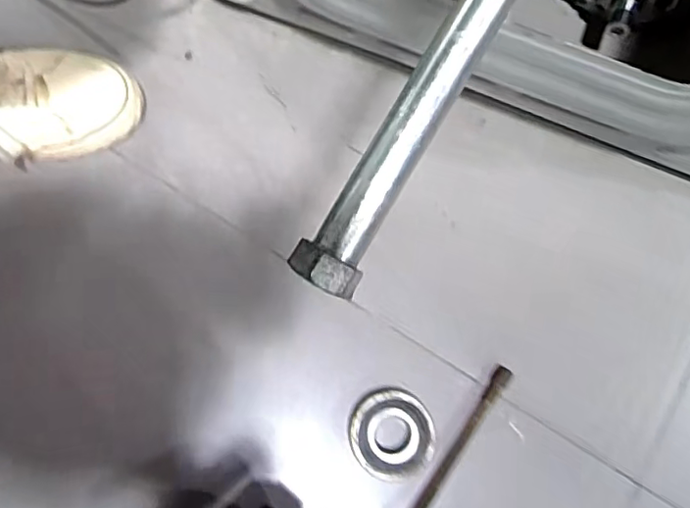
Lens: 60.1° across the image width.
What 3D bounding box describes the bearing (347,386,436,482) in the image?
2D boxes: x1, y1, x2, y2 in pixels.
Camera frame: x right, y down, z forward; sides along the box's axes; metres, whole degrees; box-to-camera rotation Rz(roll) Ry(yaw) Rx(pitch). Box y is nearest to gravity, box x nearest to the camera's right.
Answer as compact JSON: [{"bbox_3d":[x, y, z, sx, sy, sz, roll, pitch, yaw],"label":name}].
[{"bbox_3d":[0.038,0.148,0.491,0.068,0.016,0.070,3,78,-4],"label":"bearing"}]

